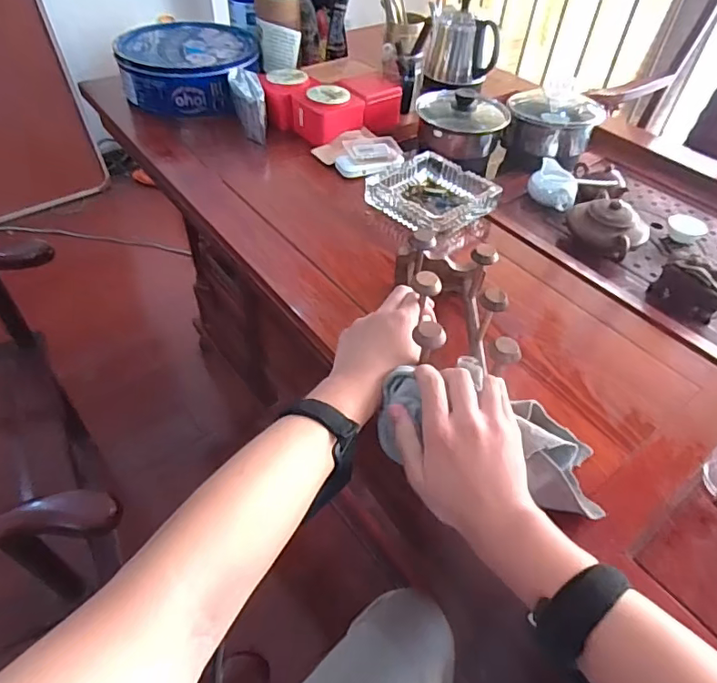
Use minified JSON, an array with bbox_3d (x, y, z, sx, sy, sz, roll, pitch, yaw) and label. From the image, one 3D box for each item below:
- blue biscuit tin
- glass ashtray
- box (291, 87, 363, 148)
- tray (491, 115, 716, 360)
[{"bbox_3d":[-0.299,-0.489,0.921,0.236,0.098,0.218,2,47,-2],"label":"blue biscuit tin"},{"bbox_3d":[0.108,-0.212,0.741,0.146,0.041,0.145,36,55,26],"label":"glass ashtray"},{"bbox_3d":[-0.050,-0.385,0.848,0.101,0.061,0.082,-27,54,-26],"label":"box"},{"bbox_3d":[0.461,-0.169,0.785,0.405,0.047,0.428,-28,55,-26],"label":"tray"}]

